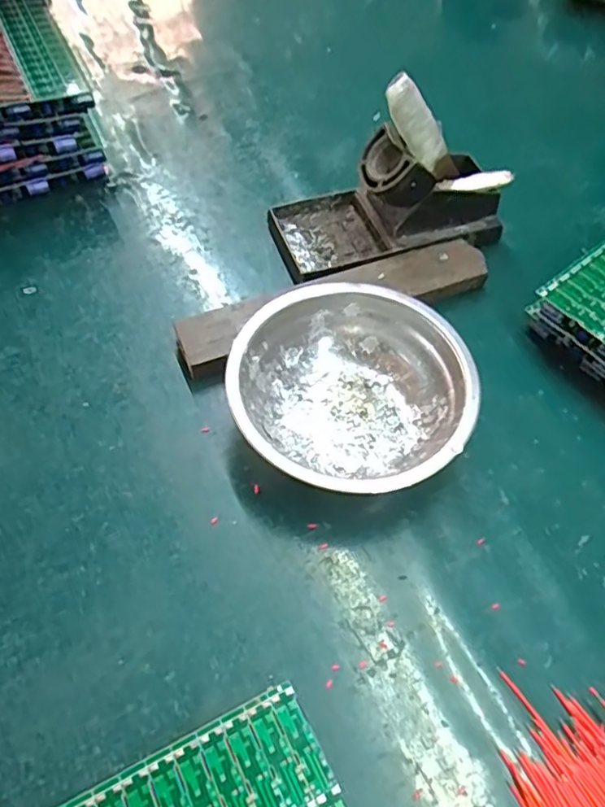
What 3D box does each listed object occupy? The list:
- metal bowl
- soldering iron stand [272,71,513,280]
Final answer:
[{"bbox_3d":[0.025,-0.005,0.336,0.123,0.042,0.126,0,56,-1],"label":"metal bowl"},{"bbox_3d":[0.057,-0.144,0.400,0.150,0.084,0.074,-17,58,-12],"label":"soldering iron stand"}]

